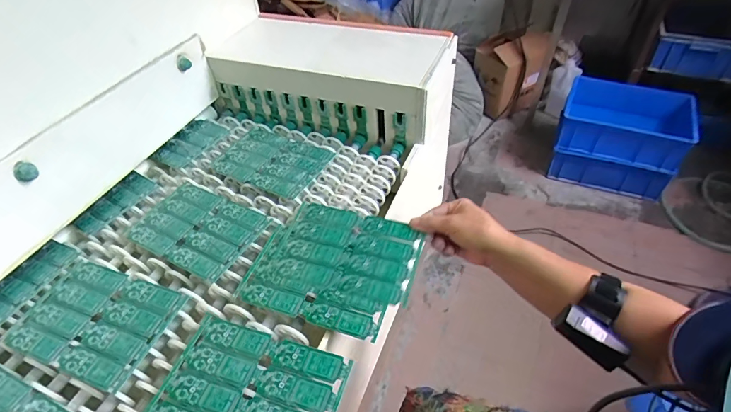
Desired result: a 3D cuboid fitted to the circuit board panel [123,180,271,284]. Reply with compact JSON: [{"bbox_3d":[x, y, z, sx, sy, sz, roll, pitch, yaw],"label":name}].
[{"bbox_3d":[-0.234,0.025,0.556,0.173,0.004,0.121,19,51,22],"label":"circuit board panel"}]

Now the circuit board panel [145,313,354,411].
[{"bbox_3d":[-0.113,0.181,0.394,0.173,0.004,0.118,12,48,15],"label":"circuit board panel"}]

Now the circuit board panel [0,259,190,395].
[{"bbox_3d":[-0.311,0.128,0.464,0.169,0.005,0.119,13,49,18],"label":"circuit board panel"}]

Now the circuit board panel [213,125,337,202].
[{"bbox_3d":[-0.152,-0.078,0.656,0.170,0.011,0.128,18,51,22],"label":"circuit board panel"}]

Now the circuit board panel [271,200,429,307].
[{"bbox_3d":[-0.021,0.056,0.511,0.172,0.006,0.119,13,51,14],"label":"circuit board panel"}]

